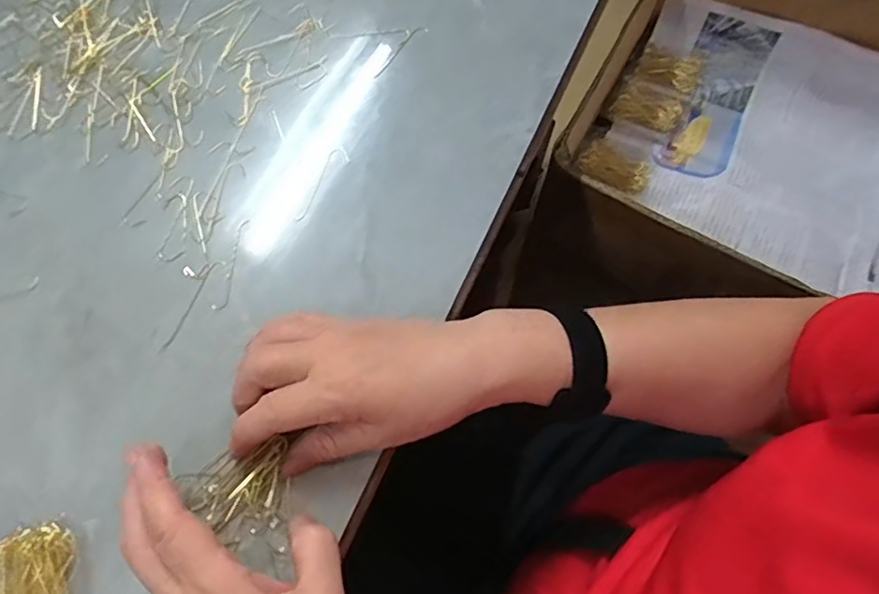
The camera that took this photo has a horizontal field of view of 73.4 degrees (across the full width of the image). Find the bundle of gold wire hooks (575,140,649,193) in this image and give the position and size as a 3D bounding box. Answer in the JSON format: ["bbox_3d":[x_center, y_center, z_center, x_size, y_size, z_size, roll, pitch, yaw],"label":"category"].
[{"bbox_3d":[0.187,-0.141,0.633,0.074,0.011,0.048,34,71,12],"label":"bundle of gold wire hooks"}]

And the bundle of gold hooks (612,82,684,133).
[{"bbox_3d":[0.236,-0.213,0.664,0.073,0.013,0.046,33,70,12],"label":"bundle of gold hooks"}]

